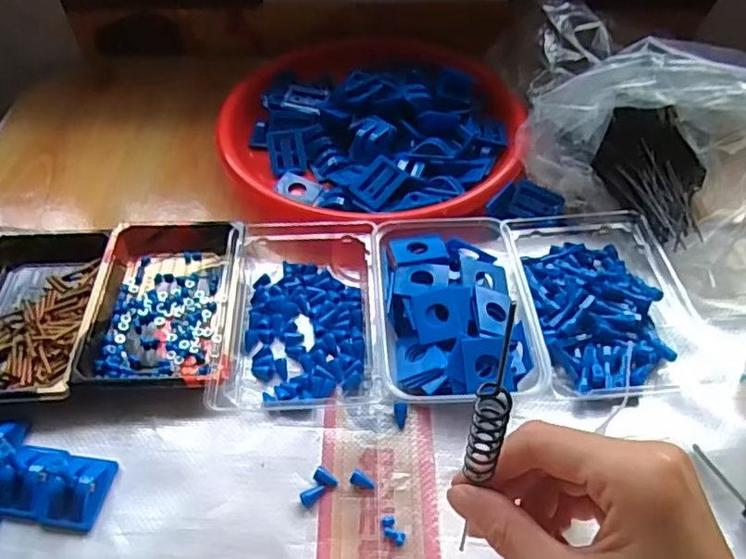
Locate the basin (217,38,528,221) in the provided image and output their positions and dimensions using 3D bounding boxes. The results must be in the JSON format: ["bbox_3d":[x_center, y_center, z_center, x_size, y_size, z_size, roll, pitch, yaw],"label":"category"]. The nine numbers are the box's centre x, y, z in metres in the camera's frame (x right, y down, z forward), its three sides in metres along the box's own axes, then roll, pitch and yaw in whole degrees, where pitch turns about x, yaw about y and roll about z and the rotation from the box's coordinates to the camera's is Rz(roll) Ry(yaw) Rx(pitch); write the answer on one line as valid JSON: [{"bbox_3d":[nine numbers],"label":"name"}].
[{"bbox_3d":[0.001,-0.154,0.603,0.278,0.058,0.278,0,49,0],"label":"basin"}]

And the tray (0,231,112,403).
[{"bbox_3d":[-0.267,0.023,0.466,0.107,0.021,0.162,-2,49,-1],"label":"tray"}]

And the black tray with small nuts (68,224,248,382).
[{"bbox_3d":[-0.160,0.014,0.469,0.109,0.028,0.163,-3,49,-1],"label":"black tray with small nuts"}]

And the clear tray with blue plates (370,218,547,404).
[{"bbox_3d":[0.059,0.020,0.454,0.108,0.032,0.155,-3,49,-2],"label":"clear tray with blue plates"}]

